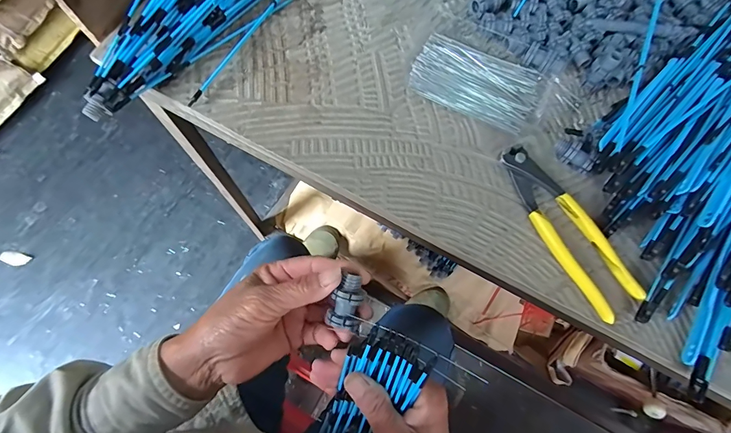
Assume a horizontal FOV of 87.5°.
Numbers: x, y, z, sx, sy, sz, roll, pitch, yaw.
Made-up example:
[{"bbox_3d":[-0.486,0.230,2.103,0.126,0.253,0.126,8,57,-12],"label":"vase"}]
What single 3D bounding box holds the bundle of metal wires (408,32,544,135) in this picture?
[{"bbox_3d":[0.112,-0.137,0.388,0.124,0.006,0.077,26,73,6],"label":"bundle of metal wires"}]

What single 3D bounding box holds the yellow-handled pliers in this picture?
[{"bbox_3d":[0.174,0.008,0.337,0.043,0.013,0.163,-28,75,-11],"label":"yellow-handled pliers"}]

